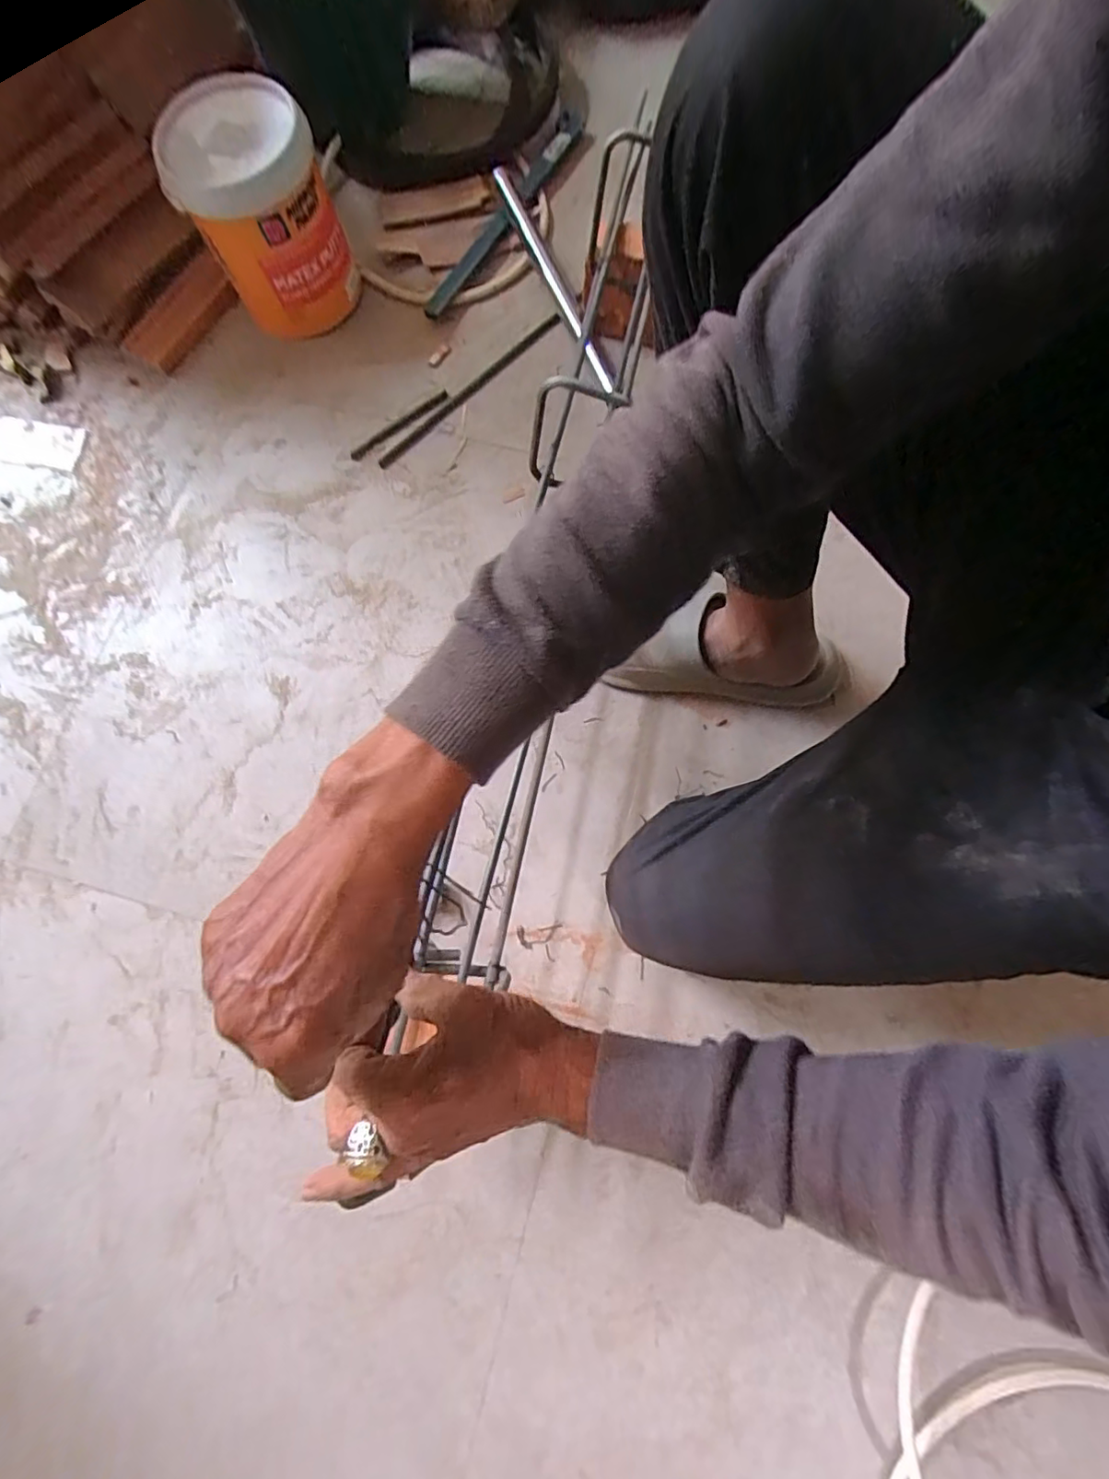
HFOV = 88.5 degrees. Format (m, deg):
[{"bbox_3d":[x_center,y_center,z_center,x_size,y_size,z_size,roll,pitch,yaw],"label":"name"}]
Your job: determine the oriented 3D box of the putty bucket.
[{"bbox_3d":[-0.334,-0.606,0.648,0.157,0.172,0.183,-24,77,-6],"label":"putty bucket"}]

